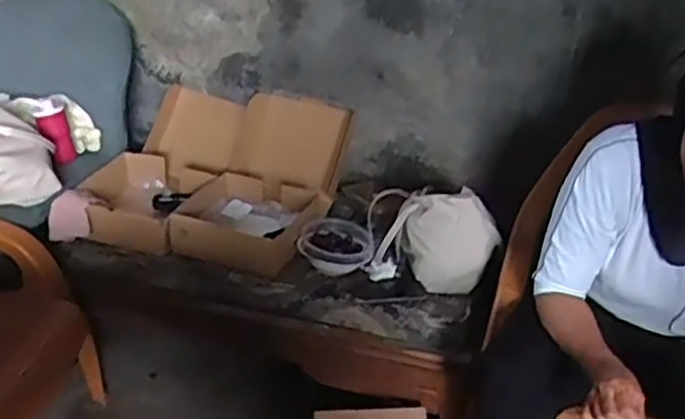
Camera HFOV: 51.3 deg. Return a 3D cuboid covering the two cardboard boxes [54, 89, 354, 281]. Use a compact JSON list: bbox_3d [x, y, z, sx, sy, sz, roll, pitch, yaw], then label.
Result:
[{"bbox_3d":[-0.324,-0.126,1.763,0.585,0.207,0.616,10,30,12],"label":"two cardboard boxes"}]

